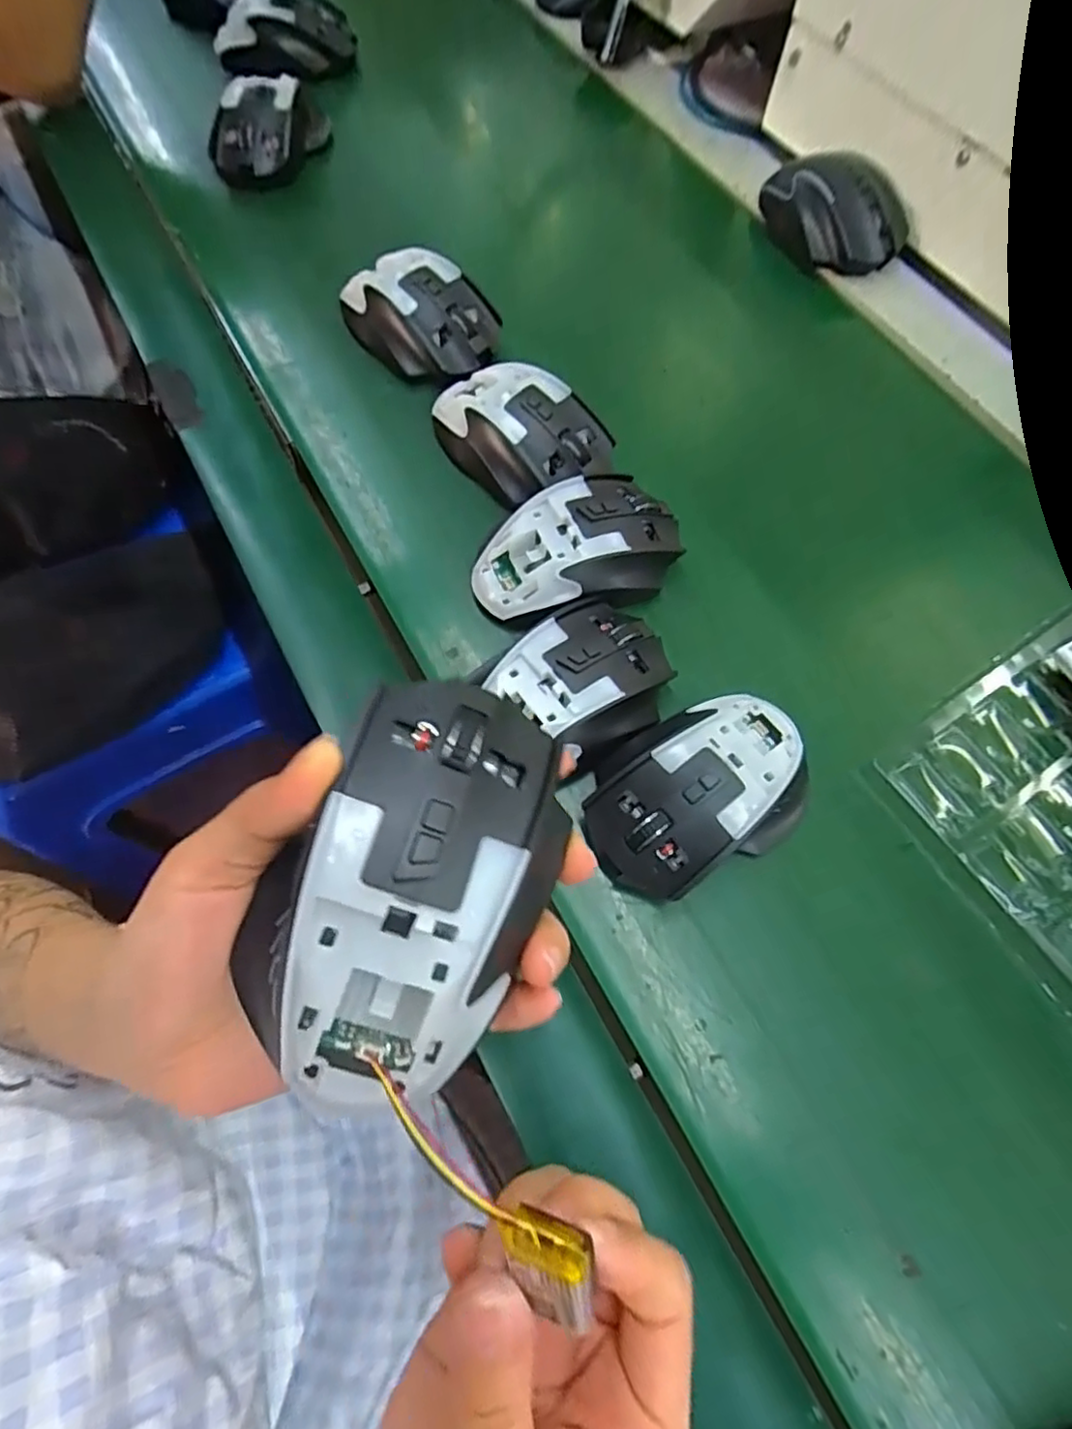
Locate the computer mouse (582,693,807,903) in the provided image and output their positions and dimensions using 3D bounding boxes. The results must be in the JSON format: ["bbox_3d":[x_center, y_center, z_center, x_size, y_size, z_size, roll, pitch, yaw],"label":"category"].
[{"bbox_3d":[0.076,0.034,0.298,0.111,0.040,0.070,-25,68,-11],"label":"computer mouse"}]

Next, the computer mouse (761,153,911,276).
[{"bbox_3d":[0.213,-0.366,0.472,0.067,0.046,0.108,-22,67,-10],"label":"computer mouse"}]

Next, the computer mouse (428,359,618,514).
[{"bbox_3d":[-0.011,-0.166,0.378,0.109,0.036,0.065,42,72,17],"label":"computer mouse"}]

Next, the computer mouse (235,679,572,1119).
[{"bbox_3d":[-0.035,0.041,0.167,0.066,0.036,0.107,24,68,10],"label":"computer mouse"}]

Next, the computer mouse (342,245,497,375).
[{"bbox_3d":[-0.073,-0.258,0.413,0.068,0.034,0.103,-42,72,-17],"label":"computer mouse"}]

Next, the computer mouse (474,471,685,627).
[{"bbox_3d":[0.024,-0.087,0.346,0.110,0.034,0.066,-27,68,-11],"label":"computer mouse"}]

